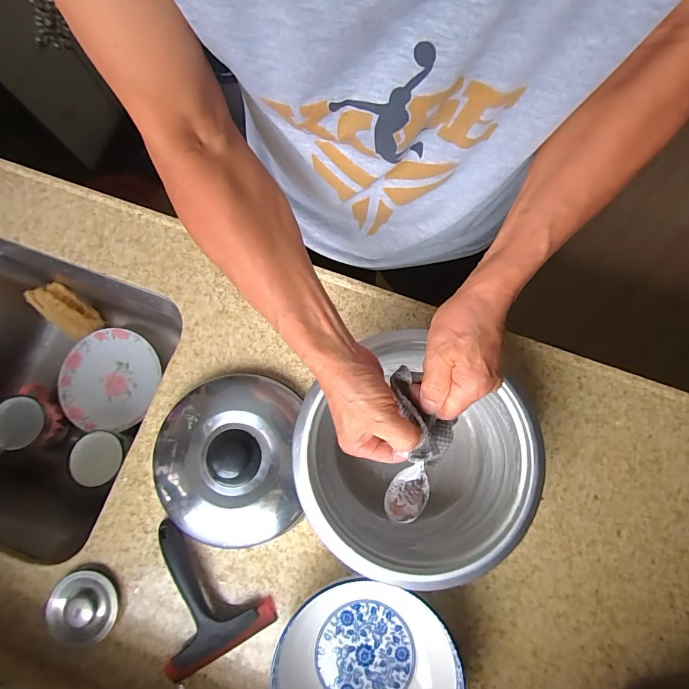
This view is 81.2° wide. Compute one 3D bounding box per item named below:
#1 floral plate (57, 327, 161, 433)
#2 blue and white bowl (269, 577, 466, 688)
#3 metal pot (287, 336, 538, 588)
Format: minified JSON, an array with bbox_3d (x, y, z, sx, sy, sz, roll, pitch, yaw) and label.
[{"bbox_3d":[-0.435,0.068,0.749,0.175,0.029,0.188,0,78,0],"label":"floral plate"},{"bbox_3d":[0.023,0.367,0.449,0.194,0.068,0.190,0,78,0],"label":"blue and white bowl"},{"bbox_3d":[0.072,0.134,0.472,0.254,0.120,0.233,0,78,0],"label":"metal pot"}]

